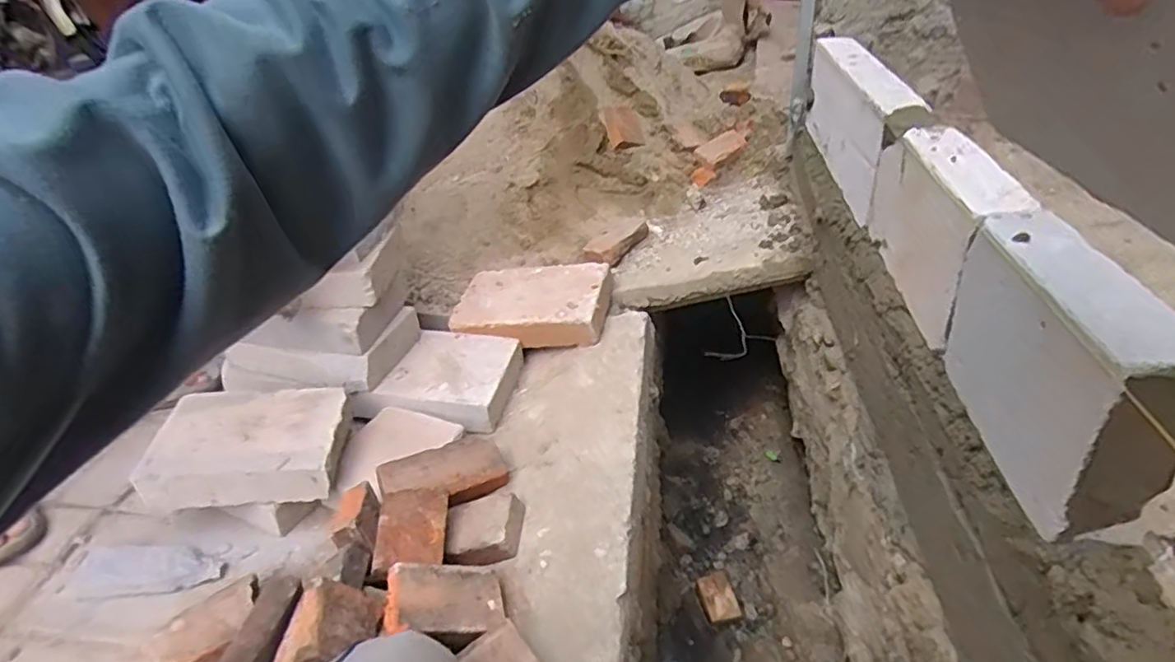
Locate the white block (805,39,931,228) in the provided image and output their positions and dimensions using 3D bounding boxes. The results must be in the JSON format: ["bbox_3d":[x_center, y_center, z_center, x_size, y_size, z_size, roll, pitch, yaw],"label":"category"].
[{"bbox_3d":[0.520,-0.412,1.233,0.083,0.185,0.627,0,34,8],"label":"white block"}]

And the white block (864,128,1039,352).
[{"bbox_3d":[0.464,-0.147,0.846,0.071,0.180,0.352,0,34,8],"label":"white block"}]

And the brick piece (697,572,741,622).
[{"bbox_3d":[0.250,0.506,1.215,0.063,0.025,0.092,-11,34,-8],"label":"brick piece"}]

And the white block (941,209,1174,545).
[{"bbox_3d":[0.426,0.032,0.597,0.072,0.202,0.269,0,34,8],"label":"white block"}]

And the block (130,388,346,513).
[{"bbox_3d":[-0.565,0.189,1.080,0.308,0.075,0.227,-6,34,-2],"label":"block"}]

